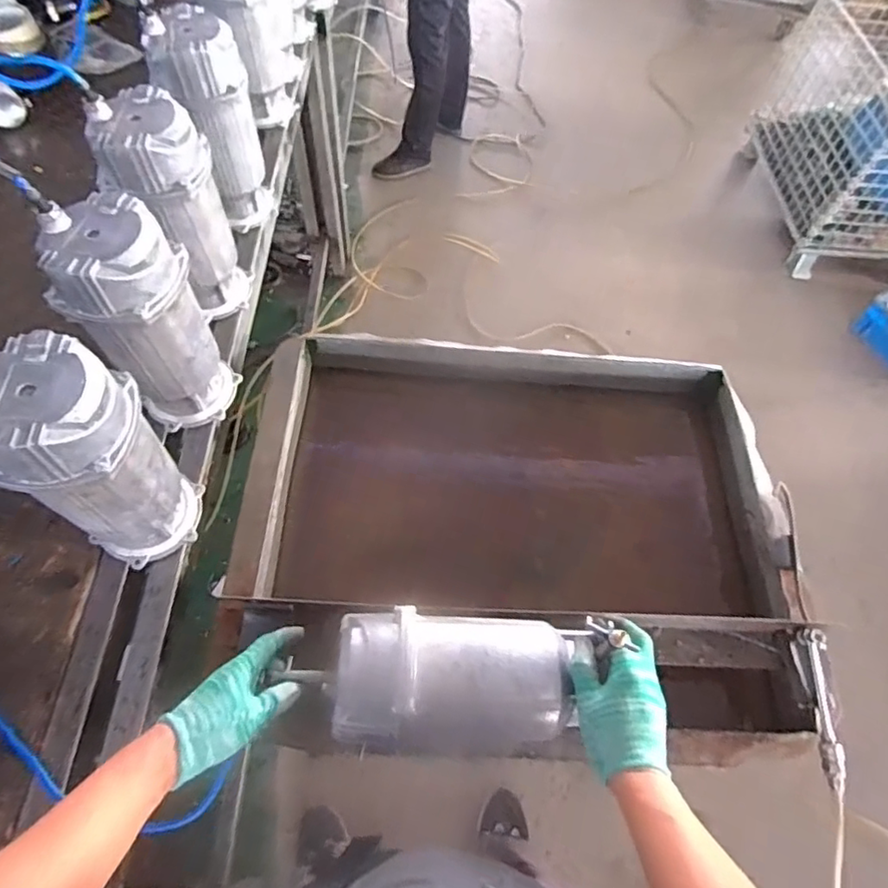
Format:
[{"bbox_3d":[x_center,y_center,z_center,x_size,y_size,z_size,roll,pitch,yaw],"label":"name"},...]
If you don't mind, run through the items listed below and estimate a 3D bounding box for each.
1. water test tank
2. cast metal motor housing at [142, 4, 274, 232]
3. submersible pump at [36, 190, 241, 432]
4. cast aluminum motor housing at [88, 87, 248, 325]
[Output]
[{"bbox_3d":[0.105,0.125,0.878,0.751,0.229,0.548,4,60,-2],"label":"water test tank"},{"bbox_3d":[-0.363,-0.500,0.916,0.125,0.297,0.119,-16,63,-13],"label":"cast metal motor housing"},{"bbox_3d":[-0.365,-0.143,0.714,0.121,0.295,0.121,2,61,-3],"label":"submersible pump"},{"bbox_3d":[-0.374,-0.319,0.810,0.132,0.291,0.120,-25,65,-17],"label":"cast aluminum motor housing"}]

